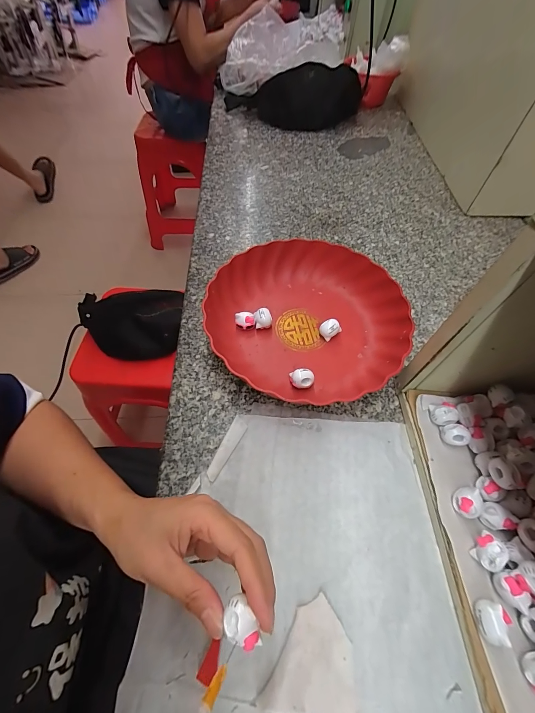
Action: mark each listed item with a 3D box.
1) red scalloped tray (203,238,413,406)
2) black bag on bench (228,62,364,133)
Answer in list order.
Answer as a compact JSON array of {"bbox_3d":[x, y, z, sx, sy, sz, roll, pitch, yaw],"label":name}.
[{"bbox_3d":[0.047,-0.050,0.381,0.242,0.049,0.239,-3,57,-5],"label":"red scalloped tray"},{"bbox_3d":[0.069,-0.615,0.707,0.308,0.094,0.125,-10,58,-9],"label":"black bag on bench"}]

